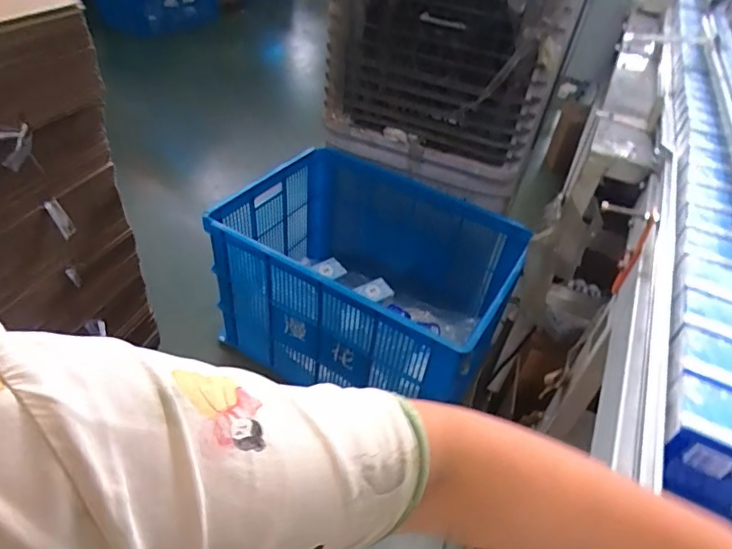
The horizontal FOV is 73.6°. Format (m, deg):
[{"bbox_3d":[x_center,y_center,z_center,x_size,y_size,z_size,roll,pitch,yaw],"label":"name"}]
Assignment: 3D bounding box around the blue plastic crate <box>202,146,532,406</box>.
[{"bbox_3d":[0.002,0.033,1.485,0.804,0.466,0.553,18,43,12],"label":"blue plastic crate"}]

